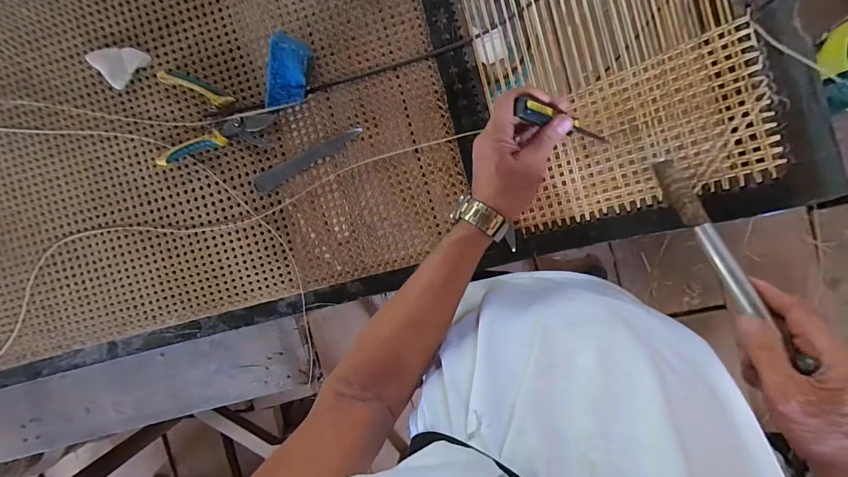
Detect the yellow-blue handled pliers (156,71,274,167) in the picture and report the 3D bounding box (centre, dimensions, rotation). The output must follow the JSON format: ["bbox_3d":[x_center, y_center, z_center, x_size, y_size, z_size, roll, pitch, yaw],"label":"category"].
[{"bbox_3d":[-0.320,-0.178,0.548,0.177,0.011,0.136,5,90,4],"label":"yellow-blue handled pliers"}]

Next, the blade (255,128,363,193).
[{"bbox_3d":[-0.182,-0.125,0.559,0.183,0.004,0.029,-31,87,5],"label":"blade"}]

